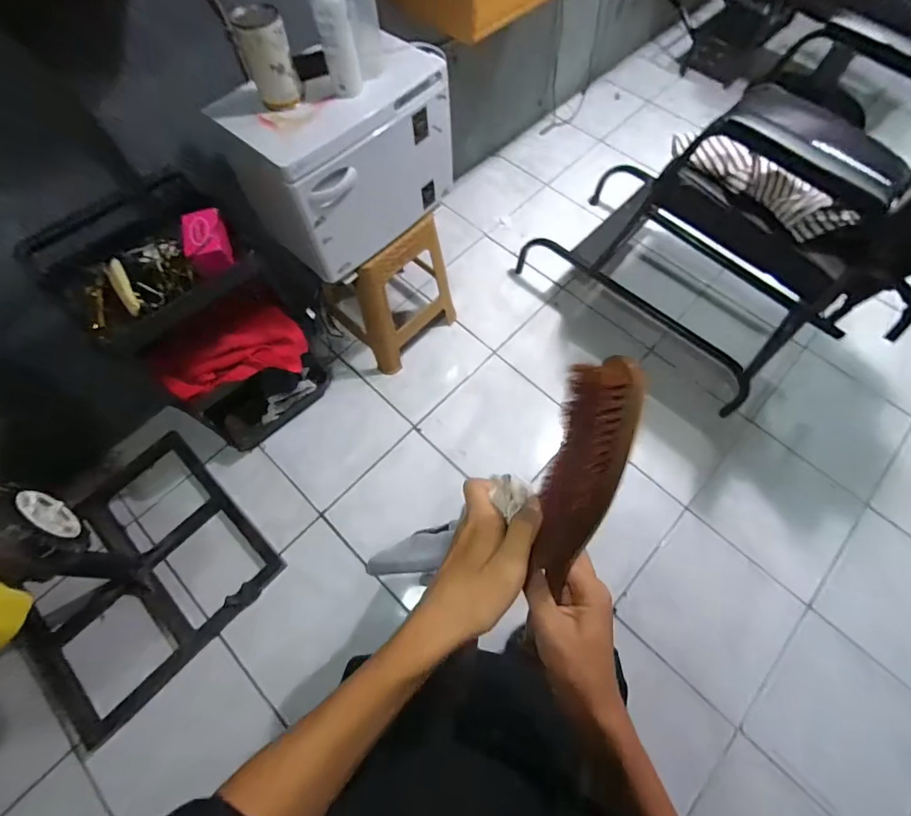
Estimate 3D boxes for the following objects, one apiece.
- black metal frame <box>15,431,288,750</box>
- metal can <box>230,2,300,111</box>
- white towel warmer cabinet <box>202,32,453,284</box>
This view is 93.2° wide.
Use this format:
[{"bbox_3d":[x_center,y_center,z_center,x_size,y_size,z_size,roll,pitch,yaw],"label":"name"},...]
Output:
[{"bbox_3d":[-0.919,0.481,1.230,0.585,0.064,0.652,41,74,14],"label":"black metal frame"},{"bbox_3d":[-0.358,-0.672,0.824,0.086,0.141,0.084,0,67,0],"label":"metal can"},{"bbox_3d":[-0.246,-0.610,1.046,0.457,0.320,0.276,-42,73,-16],"label":"white towel warmer cabinet"}]

